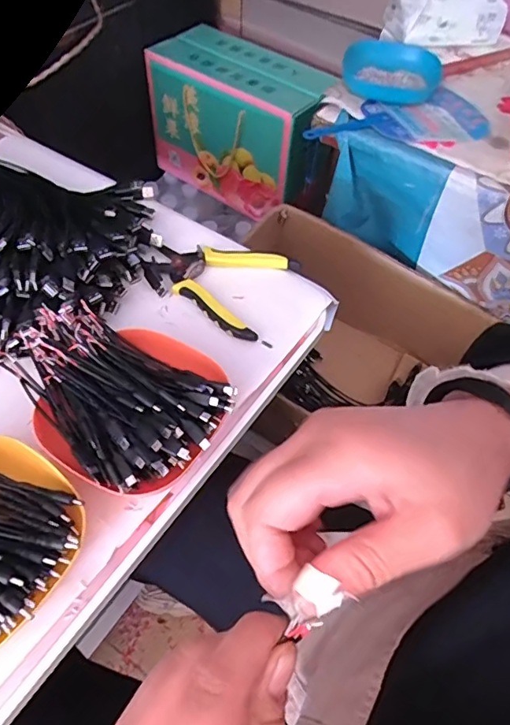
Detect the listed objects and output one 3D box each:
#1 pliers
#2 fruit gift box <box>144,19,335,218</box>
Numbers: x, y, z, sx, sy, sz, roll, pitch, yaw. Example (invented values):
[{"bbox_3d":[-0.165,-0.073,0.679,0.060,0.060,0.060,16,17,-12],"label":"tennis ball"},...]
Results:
[{"bbox_3d":[-0.040,-0.088,0.529,0.138,0.013,0.115,23,57,12],"label":"pliers"},{"bbox_3d":[-0.023,-0.457,0.998,0.338,0.226,0.158,32,59,17],"label":"fruit gift box"}]

